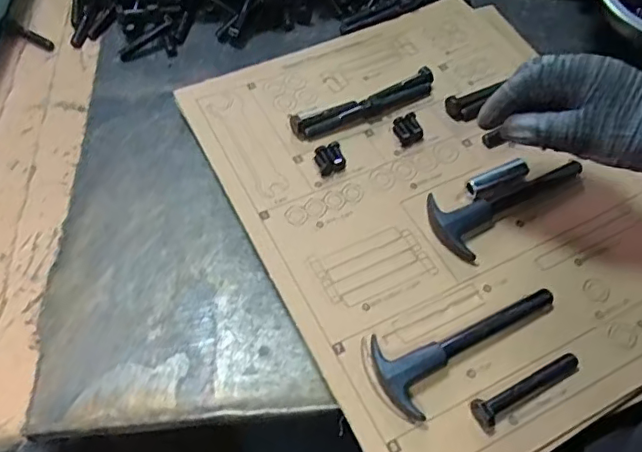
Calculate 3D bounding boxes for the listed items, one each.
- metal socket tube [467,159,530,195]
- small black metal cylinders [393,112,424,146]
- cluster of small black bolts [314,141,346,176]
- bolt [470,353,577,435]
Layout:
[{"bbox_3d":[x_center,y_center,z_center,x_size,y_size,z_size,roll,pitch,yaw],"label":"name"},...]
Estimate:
[{"bbox_3d":[0.134,-0.037,0.425,0.053,0.013,0.014,-23,61,-12],"label":"metal socket tube"},{"bbox_3d":[0.071,-0.079,0.455,0.022,0.008,0.026,-21,60,-11],"label":"small black metal cylinders"},{"bbox_3d":[0.007,-0.054,0.437,0.024,0.010,0.027,-22,61,-12],"label":"cluster of small black bolts"},{"bbox_3d":[0.126,0.099,0.338,0.077,0.020,0.017,-25,61,-13],"label":"bolt"}]

